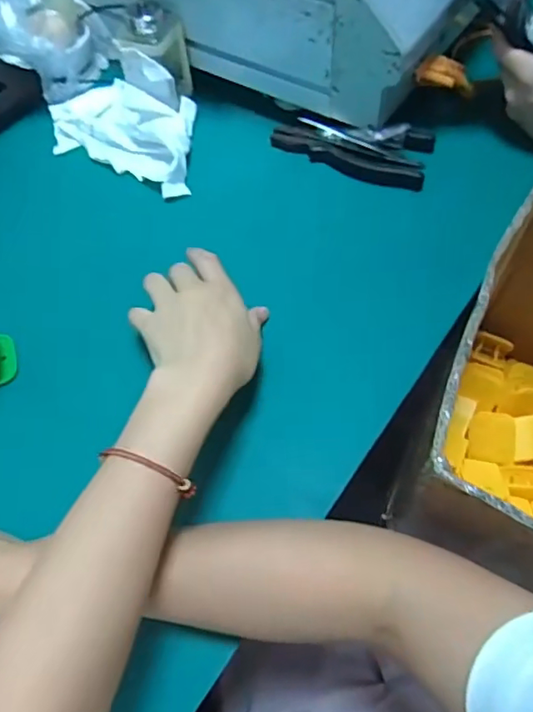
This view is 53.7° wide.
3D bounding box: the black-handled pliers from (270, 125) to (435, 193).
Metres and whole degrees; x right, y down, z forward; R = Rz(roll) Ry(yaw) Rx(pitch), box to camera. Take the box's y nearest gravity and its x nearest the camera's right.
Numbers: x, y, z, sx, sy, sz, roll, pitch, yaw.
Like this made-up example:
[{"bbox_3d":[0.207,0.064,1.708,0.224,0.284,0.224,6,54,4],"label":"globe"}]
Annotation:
[{"bbox_3d":[0.080,-0.203,0.514,0.153,0.016,0.066,16,63,11],"label":"black-handled pliers"}]

